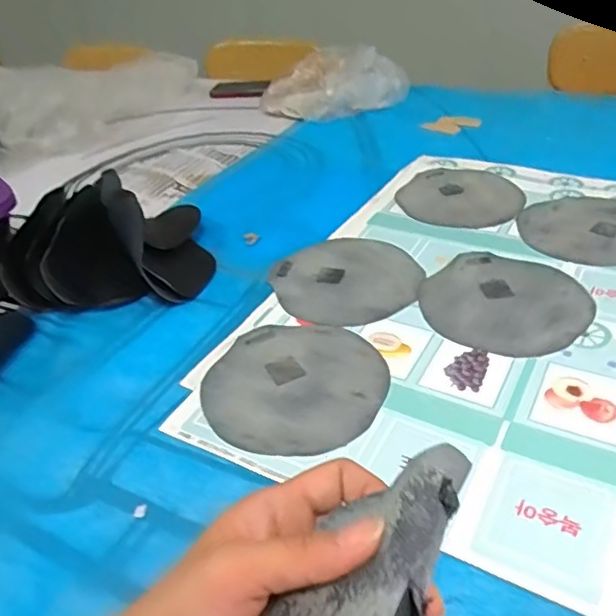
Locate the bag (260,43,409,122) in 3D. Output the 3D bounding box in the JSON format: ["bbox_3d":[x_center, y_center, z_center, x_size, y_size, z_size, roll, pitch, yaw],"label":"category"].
[{"bbox_3d":[0.038,-0.425,1.095,0.267,0.078,0.205,12,38,23],"label":"bag"}]

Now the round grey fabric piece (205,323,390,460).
[{"bbox_3d":[-0.012,0.061,0.477,0.146,0.005,0.145,-4,35,3],"label":"round grey fabric piece"}]

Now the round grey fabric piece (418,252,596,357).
[{"bbox_3d":[0.182,-0.008,0.544,0.146,0.004,0.146,-4,35,3],"label":"round grey fabric piece"}]

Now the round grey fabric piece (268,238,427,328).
[{"bbox_3d":[0.043,-0.030,0.594,0.147,0.006,0.139,-4,37,3],"label":"round grey fabric piece"}]

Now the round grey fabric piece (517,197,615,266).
[{"bbox_3d":[0.308,-0.092,0.637,0.142,0.006,0.151,-4,35,3],"label":"round grey fabric piece"}]

